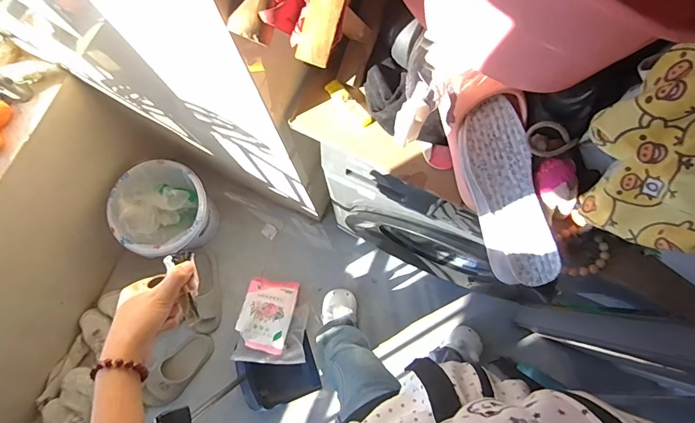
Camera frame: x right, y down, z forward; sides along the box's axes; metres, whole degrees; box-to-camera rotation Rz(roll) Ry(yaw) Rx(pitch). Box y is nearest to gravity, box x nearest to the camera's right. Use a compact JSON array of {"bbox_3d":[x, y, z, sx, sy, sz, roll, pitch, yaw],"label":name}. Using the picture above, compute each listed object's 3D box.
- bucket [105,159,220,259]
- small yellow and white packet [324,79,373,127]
[{"bbox_3d":[-0.545,0.004,1.255,0.262,0.292,0.259,0,79,1],"label":"bucket"},{"bbox_3d":[0.002,-0.159,0.584,0.024,0.009,0.085,-41,81,-7],"label":"small yellow and white packet"}]

